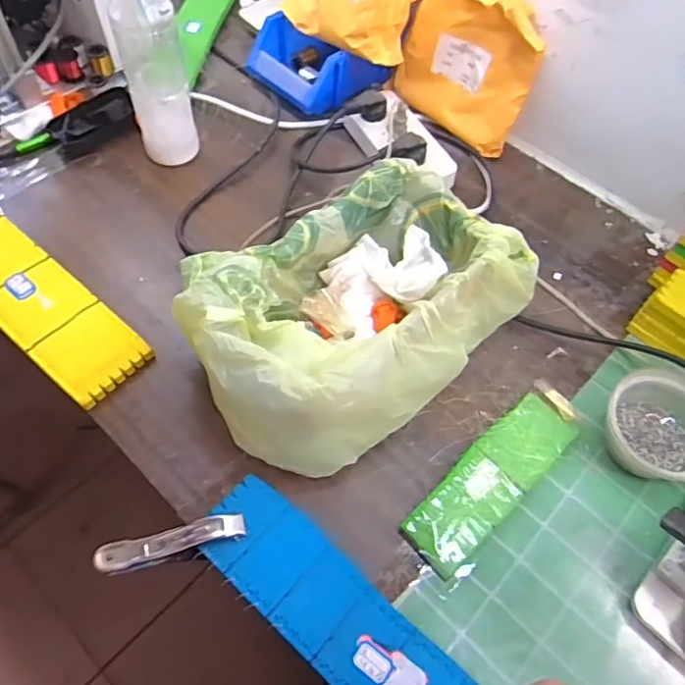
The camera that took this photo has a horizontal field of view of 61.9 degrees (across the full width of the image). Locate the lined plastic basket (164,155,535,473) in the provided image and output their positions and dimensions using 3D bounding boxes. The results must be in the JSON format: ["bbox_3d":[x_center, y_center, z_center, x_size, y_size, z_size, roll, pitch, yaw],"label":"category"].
[{"bbox_3d":[0.023,-0.024,0.513,0.289,0.121,0.171,-38,68,-23],"label":"lined plastic basket"}]

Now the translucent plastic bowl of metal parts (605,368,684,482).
[{"bbox_3d":[0.278,0.072,0.501,0.098,0.048,0.092,2,59,-3],"label":"translucent plastic bowl of metal parts"}]

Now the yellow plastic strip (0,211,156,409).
[{"bbox_3d":[-0.331,-0.067,0.570,0.336,0.014,0.080,37,64,17],"label":"yellow plastic strip"}]

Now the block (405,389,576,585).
[{"bbox_3d":[0.130,0.115,0.492,0.181,0.020,0.057,-38,68,-23],"label":"block"}]

